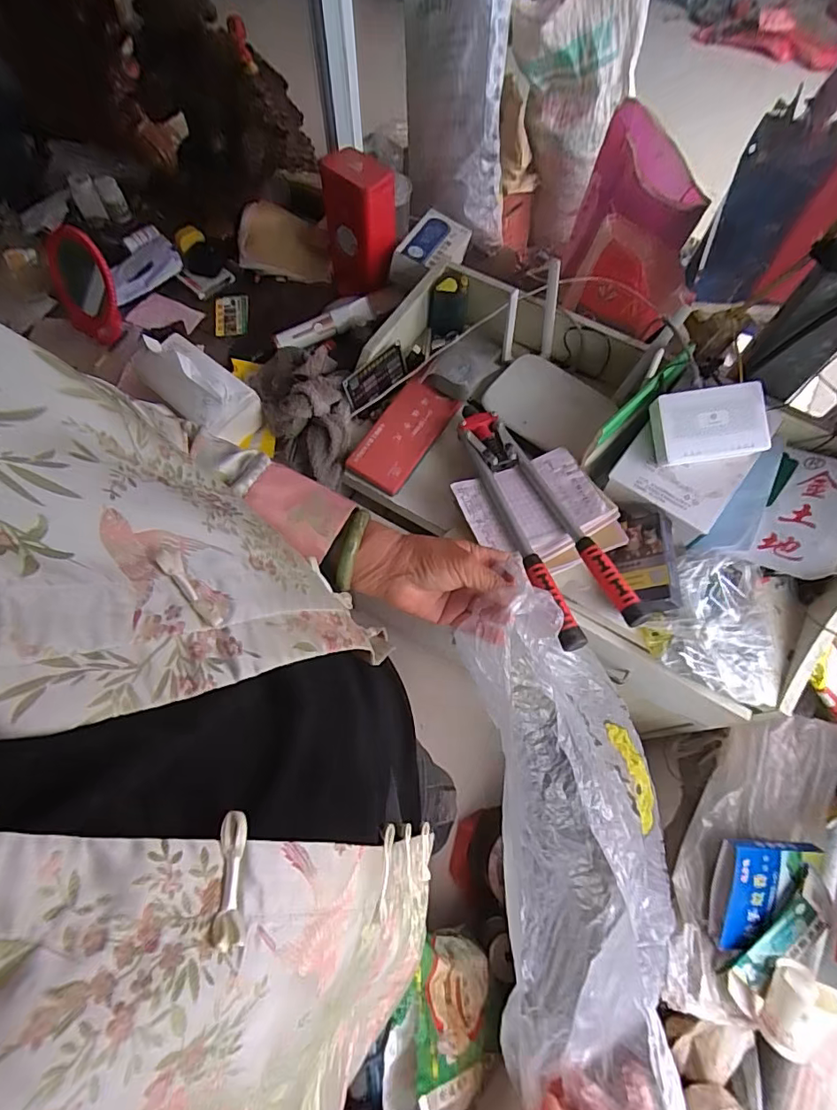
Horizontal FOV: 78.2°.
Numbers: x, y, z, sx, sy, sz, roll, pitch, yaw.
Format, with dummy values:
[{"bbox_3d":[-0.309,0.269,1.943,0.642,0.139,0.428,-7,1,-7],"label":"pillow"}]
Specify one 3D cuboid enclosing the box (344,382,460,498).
[{"bbox_3d":[-0.024,-0.179,0.774,0.095,0.027,0.180,30,69,11],"label":"box"}]

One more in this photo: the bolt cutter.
[{"bbox_3d":[0.150,-0.064,0.672,0.110,0.064,0.384,-18,68,-9],"label":"bolt cutter"}]

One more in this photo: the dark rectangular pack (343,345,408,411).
[{"bbox_3d":[-0.061,-0.268,0.776,0.116,0.051,0.015,-41,44,-17],"label":"dark rectangular pack"}]

